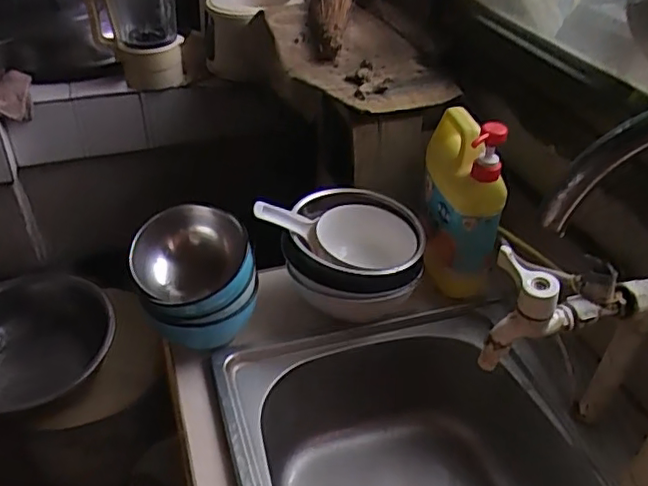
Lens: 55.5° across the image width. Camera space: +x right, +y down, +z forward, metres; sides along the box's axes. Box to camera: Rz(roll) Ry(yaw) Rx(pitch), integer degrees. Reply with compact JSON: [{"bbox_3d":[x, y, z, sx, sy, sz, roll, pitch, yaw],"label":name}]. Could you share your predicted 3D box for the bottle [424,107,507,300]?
[{"bbox_3d":[0.182,-0.065,0.824,0.090,0.229,0.145,4,37,2],"label":"bottle"}]

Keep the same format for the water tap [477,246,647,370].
[{"bbox_3d":[0.224,0.043,0.552,0.188,0.089,0.056,-12,39,-18],"label":"water tap"}]

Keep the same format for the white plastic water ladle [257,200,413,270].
[{"bbox_3d":[0.008,-0.012,0.780,0.238,0.067,0.101,9,30,-32],"label":"white plastic water ladle"}]

